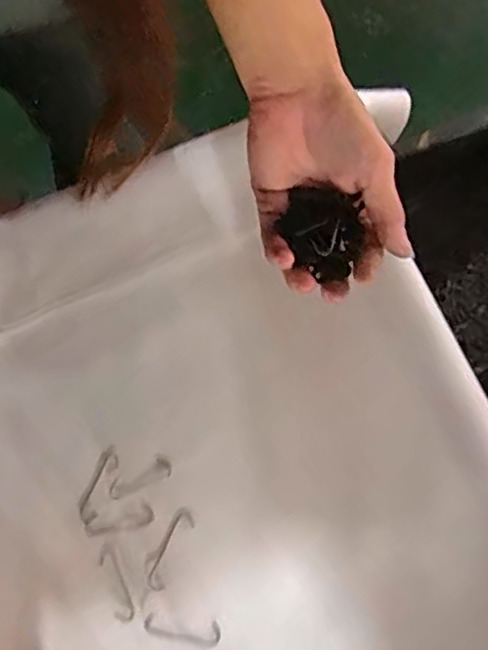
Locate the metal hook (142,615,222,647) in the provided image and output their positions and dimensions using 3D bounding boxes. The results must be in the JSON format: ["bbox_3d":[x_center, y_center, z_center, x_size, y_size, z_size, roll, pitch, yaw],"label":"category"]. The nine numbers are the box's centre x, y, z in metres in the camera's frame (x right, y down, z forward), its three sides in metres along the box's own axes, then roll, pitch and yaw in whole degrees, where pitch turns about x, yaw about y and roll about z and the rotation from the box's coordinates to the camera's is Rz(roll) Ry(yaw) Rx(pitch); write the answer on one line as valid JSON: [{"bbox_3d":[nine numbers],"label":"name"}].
[{"bbox_3d":[-0.036,0.176,0.367,0.045,0.004,0.012,9,76,3],"label":"metal hook"}]

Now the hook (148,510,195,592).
[{"bbox_3d":[-0.044,0.134,0.378,0.013,0.004,0.047,24,77,7],"label":"hook"}]

